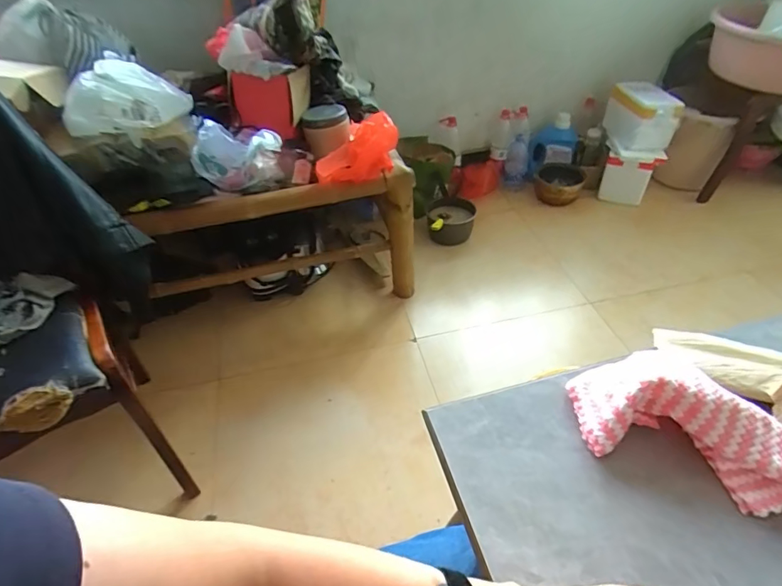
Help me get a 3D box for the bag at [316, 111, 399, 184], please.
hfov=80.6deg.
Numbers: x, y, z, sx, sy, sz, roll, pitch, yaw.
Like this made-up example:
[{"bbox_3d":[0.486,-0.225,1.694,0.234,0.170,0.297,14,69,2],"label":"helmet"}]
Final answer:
[{"bbox_3d":[-0.082,-0.372,1.219,0.132,0.115,0.217,22,48,24],"label":"bag"}]

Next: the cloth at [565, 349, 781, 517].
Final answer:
[{"bbox_3d":[0.306,0.142,0.450,0.126,0.067,0.245,-34,51,-29],"label":"cloth"}]

